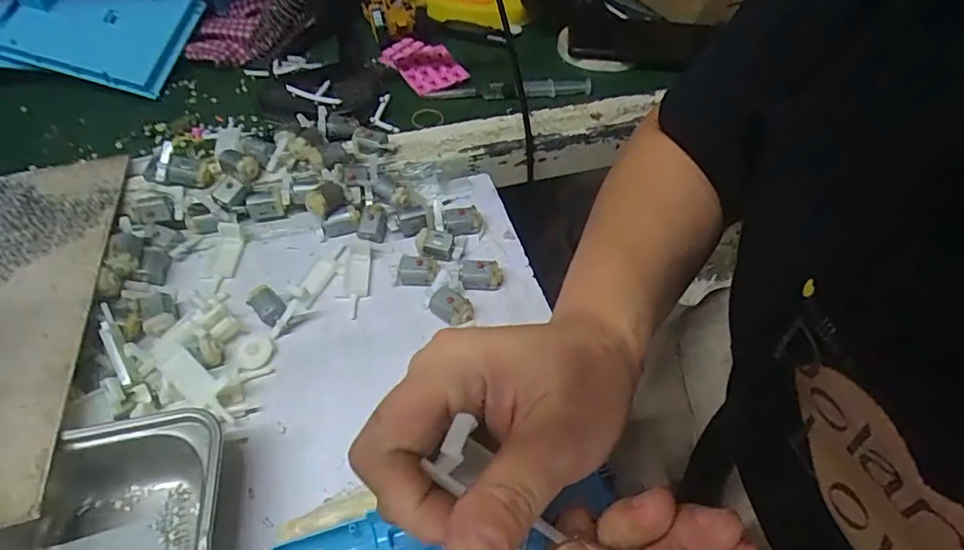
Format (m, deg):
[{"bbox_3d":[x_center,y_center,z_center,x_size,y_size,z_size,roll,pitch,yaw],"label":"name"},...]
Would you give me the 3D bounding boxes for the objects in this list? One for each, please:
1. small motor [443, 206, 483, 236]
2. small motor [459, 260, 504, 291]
[{"bbox_3d":[-0.015,-0.041,0.420,0.029,0.018,0.015,-2,51,-3],"label":"small motor"},{"bbox_3d":[0.000,0.000,0.388,0.030,0.016,0.015,4,51,3],"label":"small motor"}]

